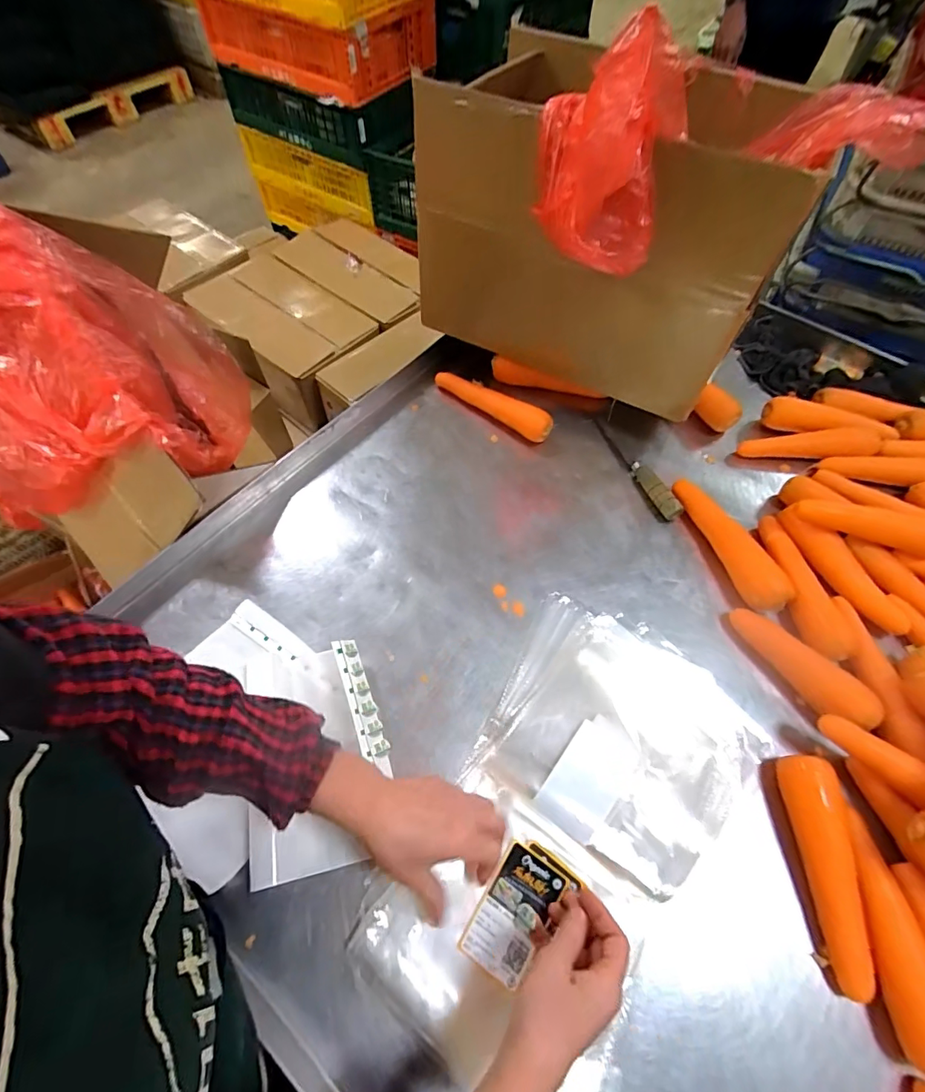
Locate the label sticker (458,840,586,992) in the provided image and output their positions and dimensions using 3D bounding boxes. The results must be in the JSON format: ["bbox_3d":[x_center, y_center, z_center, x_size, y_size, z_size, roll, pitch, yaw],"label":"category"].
[{"bbox_3d":[0.049,0.326,0.431,0.059,0.010,0.107,35,67,21],"label":"label sticker"}]

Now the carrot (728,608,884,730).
[{"bbox_3d":[0.382,0.136,0.547,0.049,0.042,0.167,-35,67,-16],"label":"carrot"}]

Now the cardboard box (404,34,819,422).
[{"bbox_3d":[0.189,-0.412,0.609,0.400,0.262,0.285,30,66,15],"label":"cardboard box"}]

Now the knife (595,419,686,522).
[{"bbox_3d":[0.243,-0.116,0.681,0.021,0.028,0.193,-24,64,-11],"label":"knife"}]

